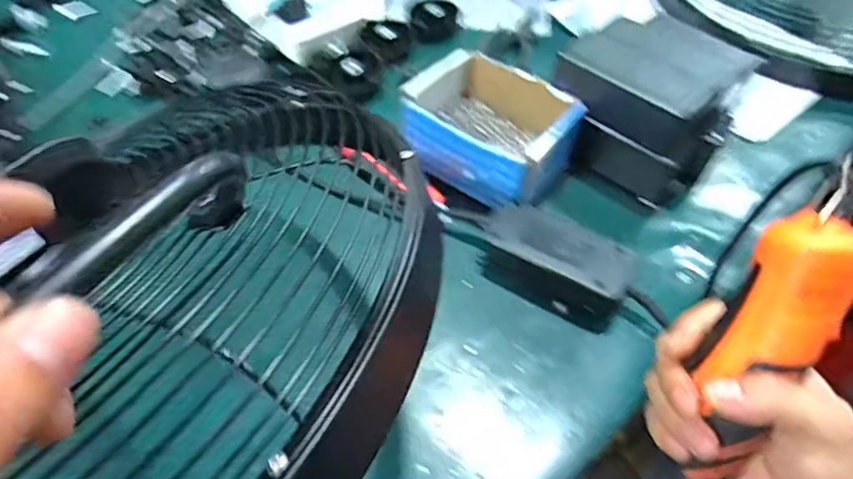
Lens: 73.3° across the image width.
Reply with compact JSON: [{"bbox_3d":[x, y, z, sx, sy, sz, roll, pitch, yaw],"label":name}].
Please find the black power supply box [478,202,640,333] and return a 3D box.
[{"bbox_3d":[0.105,0.017,0.474,0.126,0.045,0.063,31,58,19],"label":"black power supply box"}]

